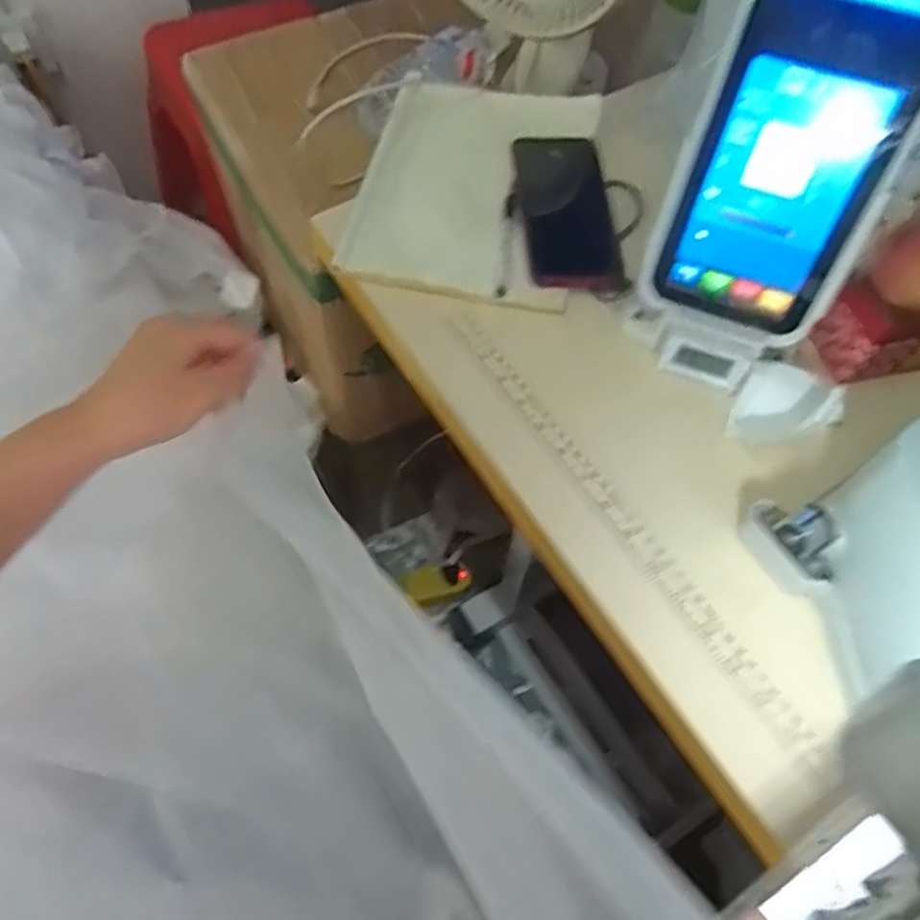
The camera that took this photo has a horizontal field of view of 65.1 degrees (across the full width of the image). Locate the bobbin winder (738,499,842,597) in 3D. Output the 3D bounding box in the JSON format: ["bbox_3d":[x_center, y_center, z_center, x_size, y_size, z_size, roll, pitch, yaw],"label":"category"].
[{"bbox_3d":[0.211,0.053,0.457,0.031,0.052,0.065,-21,63,-15],"label":"bobbin winder"}]

